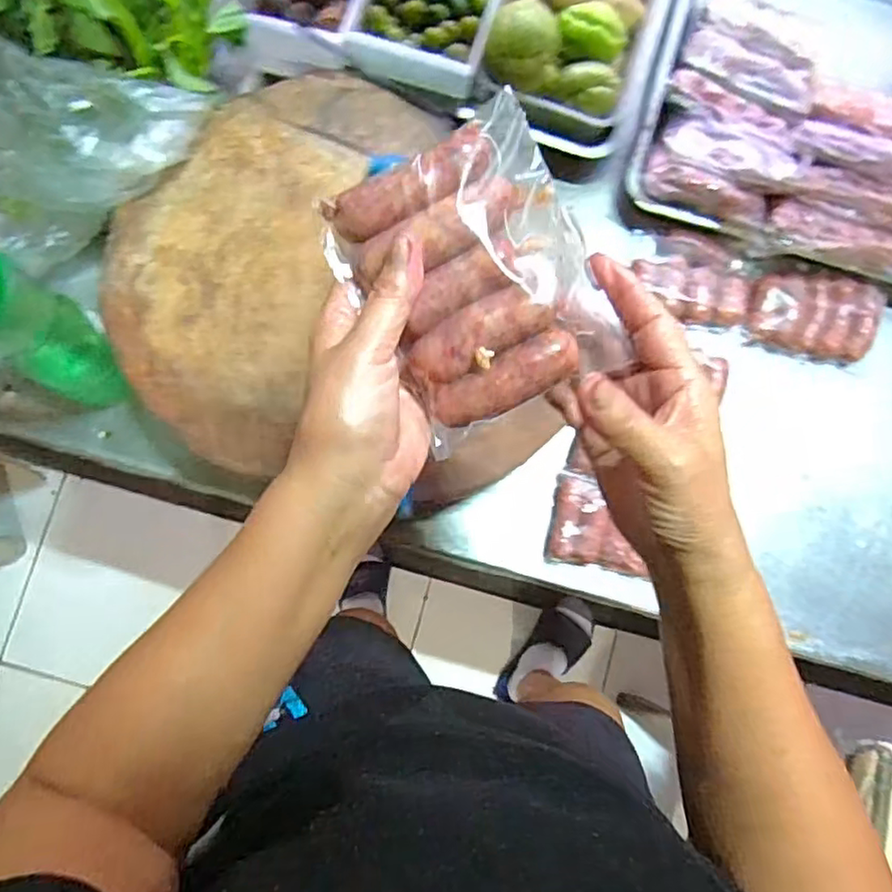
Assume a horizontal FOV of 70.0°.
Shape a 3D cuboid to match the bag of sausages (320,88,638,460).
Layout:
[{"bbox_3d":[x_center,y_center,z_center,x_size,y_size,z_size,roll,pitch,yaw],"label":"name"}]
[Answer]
[{"bbox_3d":[0.015,-0.083,0.317,0.112,0.038,0.130,-30,86,-4],"label":"bag of sausages"}]

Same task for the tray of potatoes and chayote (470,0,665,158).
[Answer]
[{"bbox_3d":[0.140,-0.463,0.667,0.166,0.094,0.262,15,84,1],"label":"tray of potatoes and chayote"}]

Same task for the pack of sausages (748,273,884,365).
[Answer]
[{"bbox_3d":[0.395,-0.143,0.686,0.132,0.022,0.087,11,84,0],"label":"pack of sausages"}]

